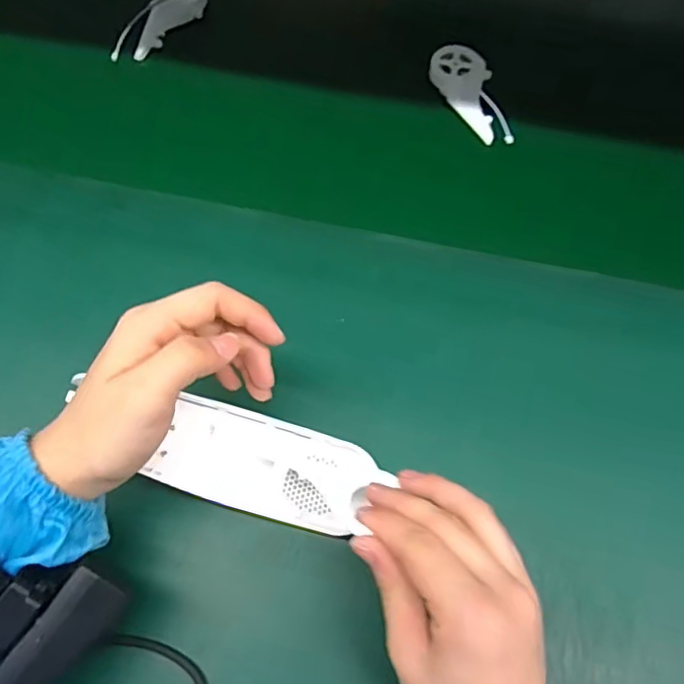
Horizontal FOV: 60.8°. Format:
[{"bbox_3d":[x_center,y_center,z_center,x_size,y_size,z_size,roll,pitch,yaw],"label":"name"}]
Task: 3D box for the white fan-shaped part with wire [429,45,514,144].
[{"bbox_3d":[0.110,-0.204,0.479,0.043,0.015,0.098,-27,72,-12],"label":"white fan-shaped part with wire"}]

